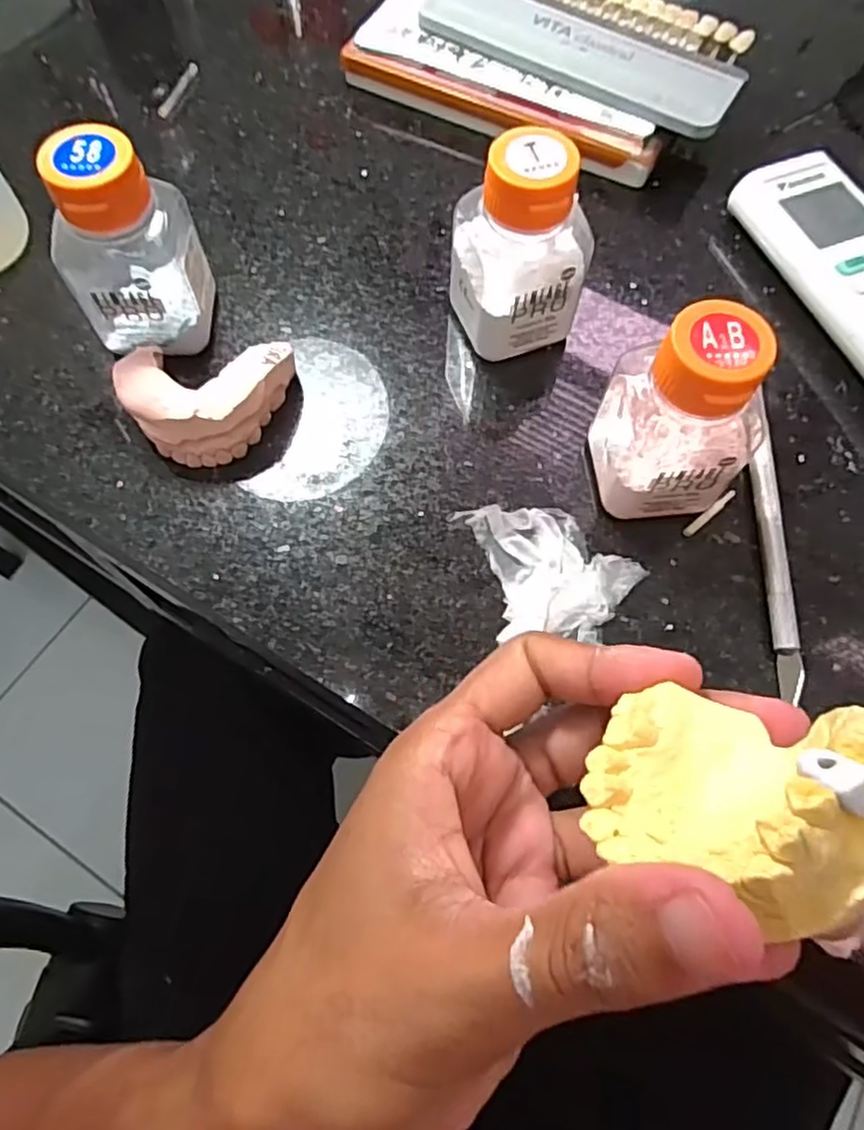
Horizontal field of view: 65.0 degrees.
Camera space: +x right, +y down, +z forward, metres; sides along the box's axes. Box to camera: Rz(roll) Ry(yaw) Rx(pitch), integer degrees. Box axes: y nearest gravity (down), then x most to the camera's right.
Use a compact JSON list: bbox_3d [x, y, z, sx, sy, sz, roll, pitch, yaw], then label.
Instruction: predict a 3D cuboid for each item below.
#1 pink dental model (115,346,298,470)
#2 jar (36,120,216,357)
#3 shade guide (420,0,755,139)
[{"bbox_3d":[-0.082,-0.060,0.246,0.060,0.024,0.042,-1,68,-2],"label":"pink dental model"},{"bbox_3d":[-0.106,-0.110,0.240,0.037,0.073,0.037,5,68,1],"label":"jar"},{"bbox_3d":[0.072,-0.241,0.310,0.143,0.010,0.067,30,73,10],"label":"shade guide"}]

